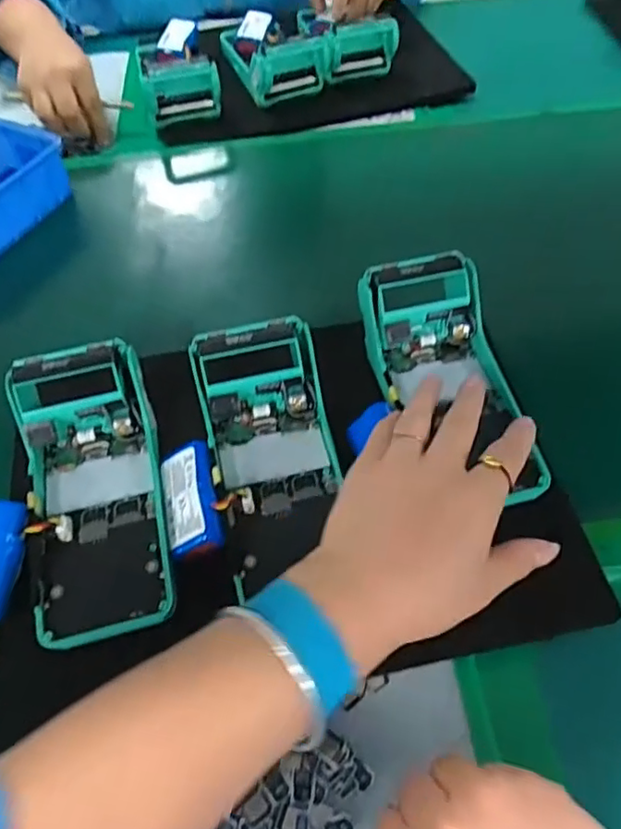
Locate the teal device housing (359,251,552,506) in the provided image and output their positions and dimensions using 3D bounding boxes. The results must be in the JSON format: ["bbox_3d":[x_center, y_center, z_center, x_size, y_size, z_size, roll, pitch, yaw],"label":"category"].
[{"bbox_3d":[0.093,-0.025,0.380,0.081,0.060,0.160,-15,55,-8],"label":"teal device housing"}]

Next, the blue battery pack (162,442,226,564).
[{"bbox_3d":[-0.071,0.051,0.356,0.031,0.015,0.068,-10,53,-9],"label":"blue battery pack"}]

